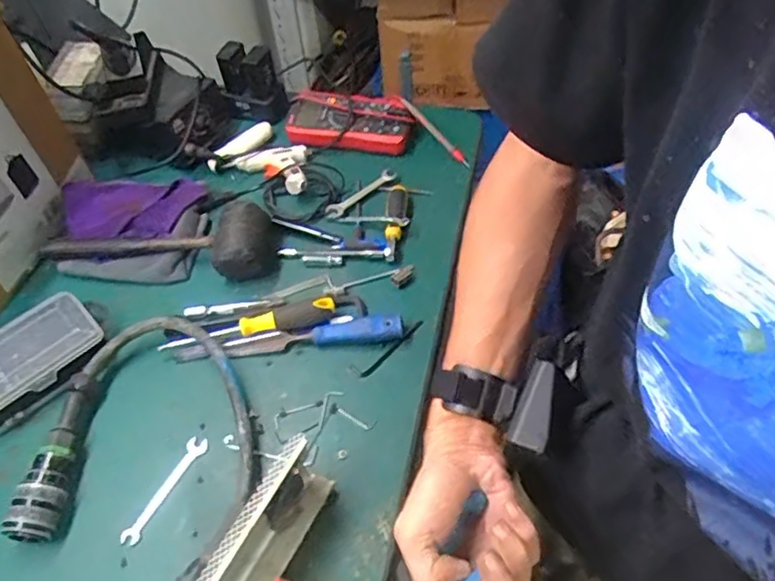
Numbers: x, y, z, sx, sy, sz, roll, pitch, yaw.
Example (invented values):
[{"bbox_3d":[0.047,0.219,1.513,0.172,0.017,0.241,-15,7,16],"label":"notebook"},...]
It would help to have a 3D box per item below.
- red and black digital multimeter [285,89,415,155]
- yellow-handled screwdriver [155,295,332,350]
[{"bbox_3d":[-0.058,-0.256,0.923,0.186,0.035,0.090,6,58,2],"label":"red and black digital multimeter"},{"bbox_3d":[-0.166,0.044,0.737,0.208,0.027,0.035,-18,55,-9],"label":"yellow-handled screwdriver"}]

